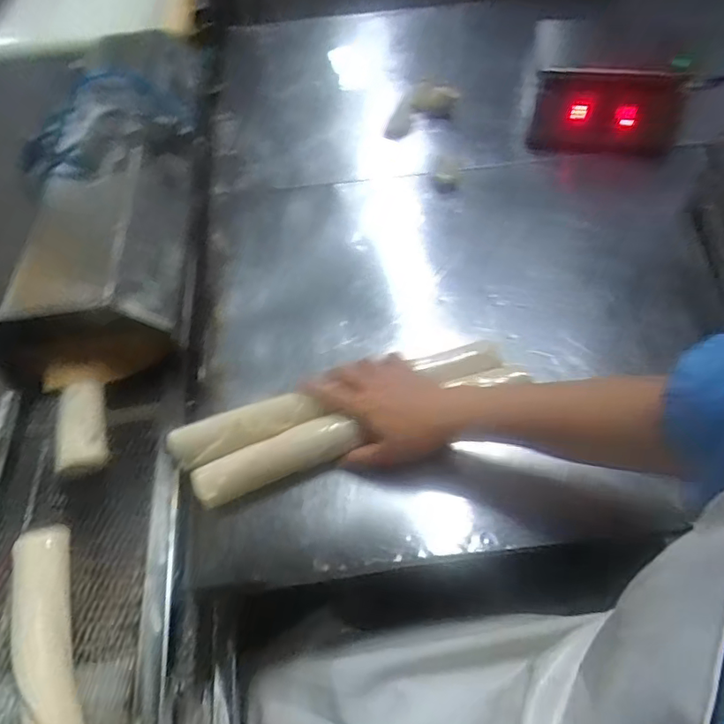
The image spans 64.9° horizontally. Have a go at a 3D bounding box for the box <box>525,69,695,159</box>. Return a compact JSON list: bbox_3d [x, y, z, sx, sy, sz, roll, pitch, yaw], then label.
[{"bbox_3d":[0.364,-0.374,0.867,0.222,0.109,0.047,6,55,9],"label":"box"}]

